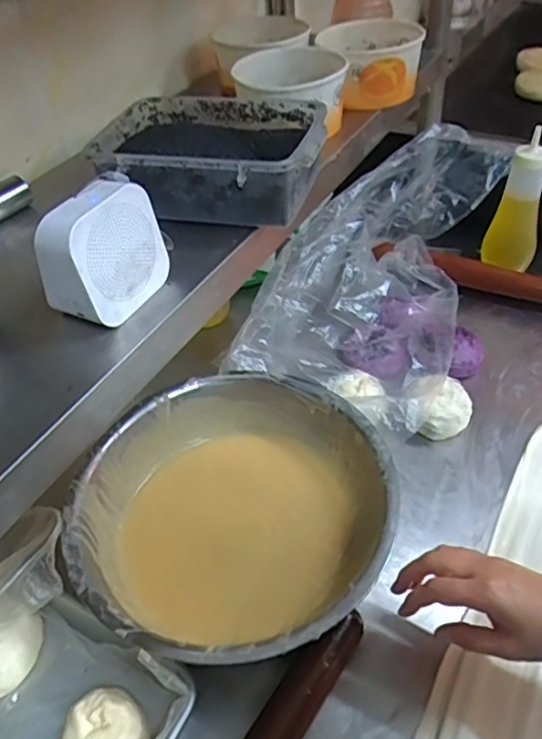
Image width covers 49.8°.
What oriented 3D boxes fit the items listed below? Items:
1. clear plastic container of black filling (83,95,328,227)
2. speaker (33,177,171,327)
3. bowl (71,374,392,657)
[{"bbox_3d":[-0.057,-0.213,0.581,0.215,0.059,0.149,8,46,13],"label":"clear plastic container of black filling"},{"bbox_3d":[-0.130,-0.094,0.454,0.055,0.083,0.093,20,50,24],"label":"speaker"},{"bbox_3d":[-0.035,0.147,0.609,0.307,0.086,0.307,-3,44,3],"label":"bowl"}]

